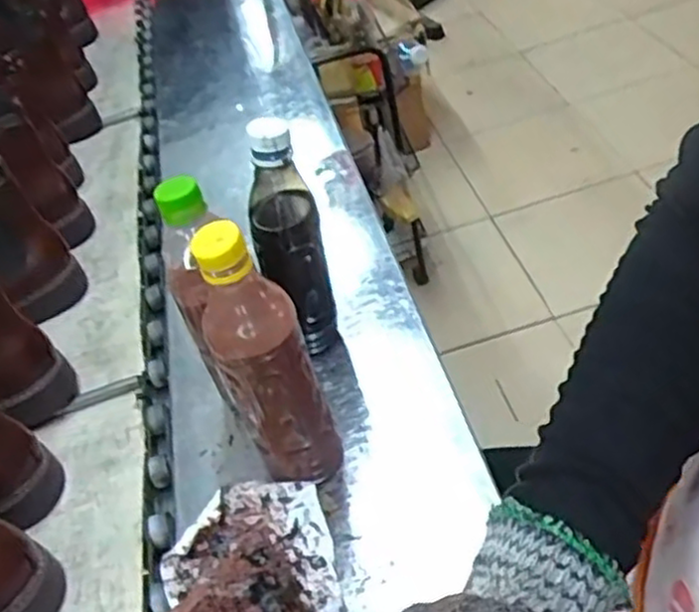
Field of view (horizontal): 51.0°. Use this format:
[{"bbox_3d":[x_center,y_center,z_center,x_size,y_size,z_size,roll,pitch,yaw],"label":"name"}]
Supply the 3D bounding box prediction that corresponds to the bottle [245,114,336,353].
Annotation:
[{"bbox_3d":[-0.047,-0.046,0.576,0.052,0.211,0.064,-14,50,-7],"label":"bottle"}]

